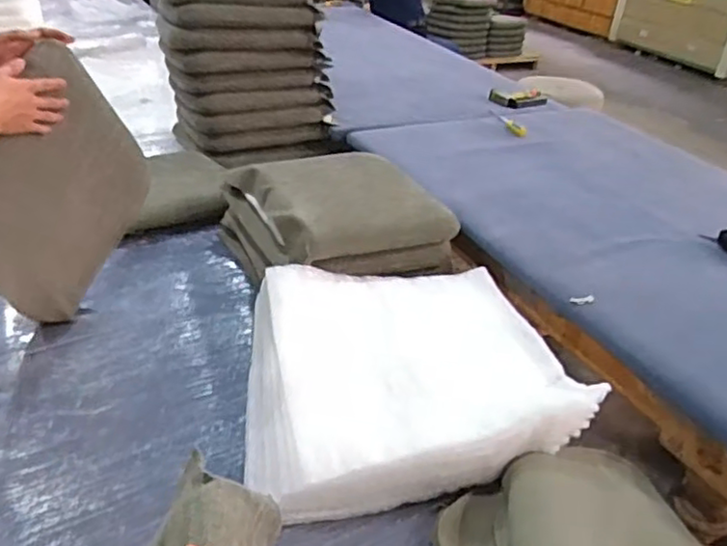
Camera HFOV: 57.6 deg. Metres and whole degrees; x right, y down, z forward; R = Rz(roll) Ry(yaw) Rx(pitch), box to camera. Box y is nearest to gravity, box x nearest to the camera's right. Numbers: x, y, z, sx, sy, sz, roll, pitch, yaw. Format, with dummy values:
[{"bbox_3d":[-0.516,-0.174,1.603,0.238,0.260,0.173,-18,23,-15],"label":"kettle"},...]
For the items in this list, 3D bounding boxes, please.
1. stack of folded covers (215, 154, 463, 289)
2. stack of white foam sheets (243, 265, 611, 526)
[{"bbox_3d":[-0.069,-0.153,1.558,0.437,0.167,0.430,-10,35,-23],"label":"stack of folded covers"},{"bbox_3d":[0.059,0.150,1.205,0.570,0.077,0.535,-9,35,-12],"label":"stack of white foam sheets"}]

